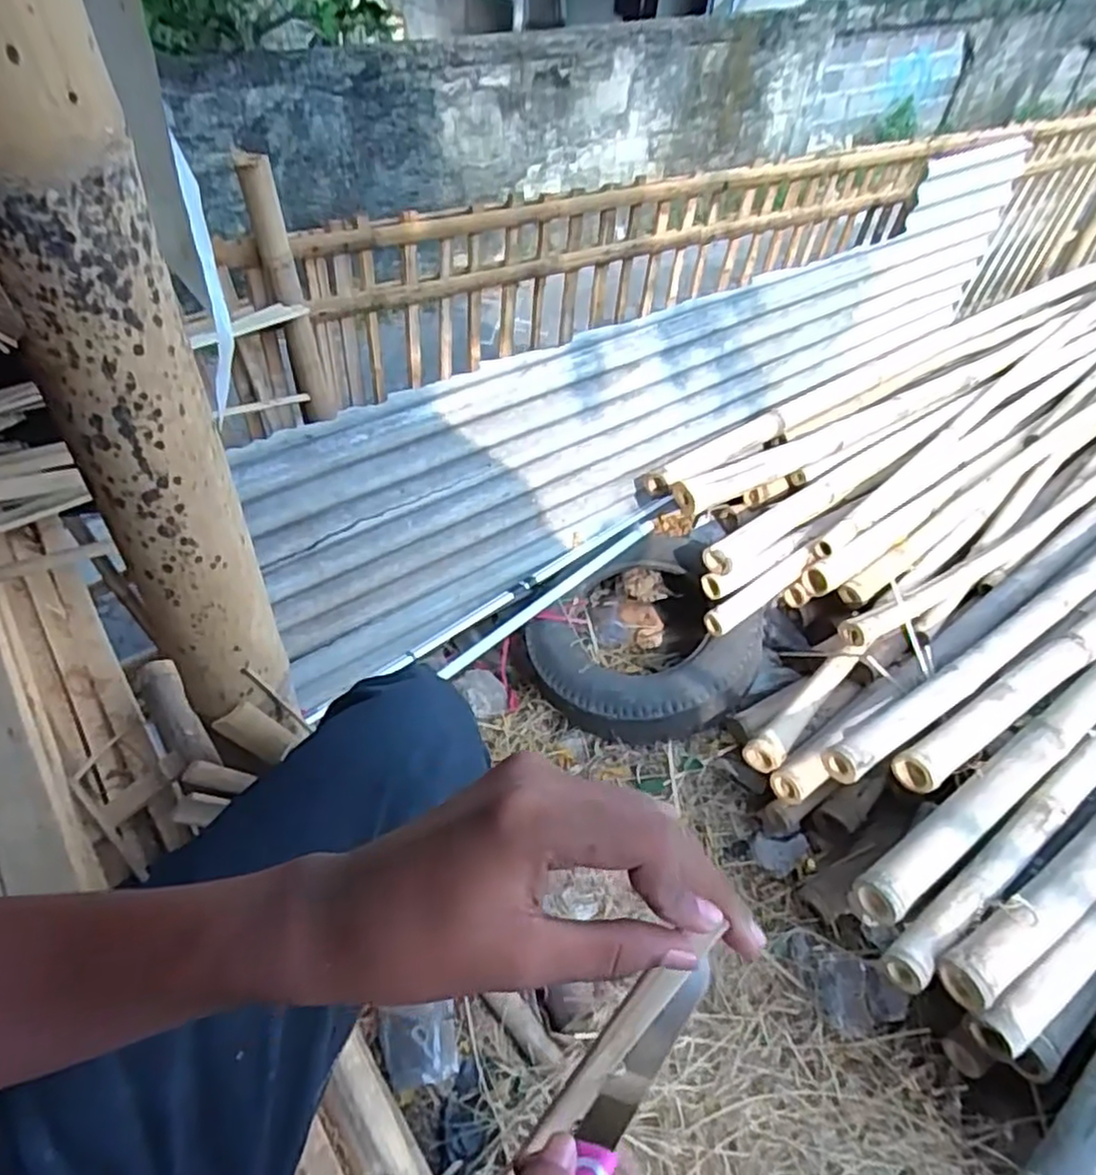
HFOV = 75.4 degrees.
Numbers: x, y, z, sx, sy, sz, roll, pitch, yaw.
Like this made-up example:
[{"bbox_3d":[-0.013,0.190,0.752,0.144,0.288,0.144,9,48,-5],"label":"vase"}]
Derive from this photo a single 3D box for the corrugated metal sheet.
[{"bbox_3d":[0.373,-0.512,1.809,2.377,0.585,0.050,-30,45,-20],"label":"corrugated metal sheet"}]

